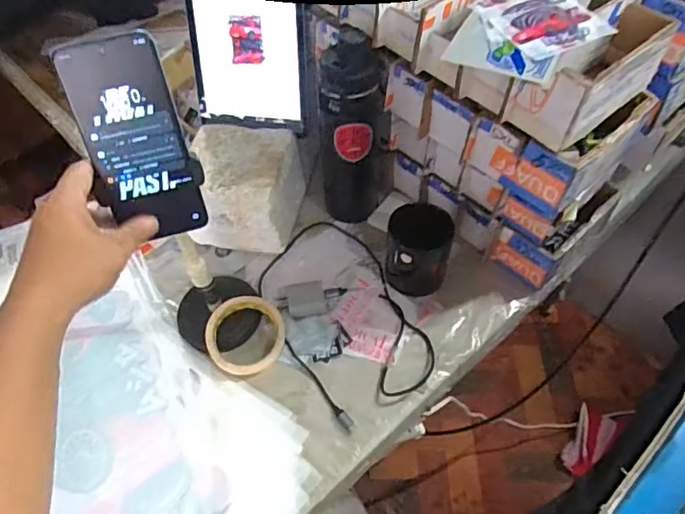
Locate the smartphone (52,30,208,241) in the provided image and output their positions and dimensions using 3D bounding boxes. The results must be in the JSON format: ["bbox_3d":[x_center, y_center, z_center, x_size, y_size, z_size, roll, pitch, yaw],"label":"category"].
[{"bbox_3d":[-0.169,-0.094,0.450,0.079,0.165,0.011,-22,30,-12],"label":"smartphone"}]

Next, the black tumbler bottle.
[{"bbox_3d":[0.010,-0.154,0.709,0.078,0.269,0.078,-2,54,2],"label":"black tumbler bottle"}]

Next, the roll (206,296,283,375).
[{"bbox_3d":[-0.119,0.098,0.679,0.096,0.016,0.096,4,68,-9],"label":"roll"}]

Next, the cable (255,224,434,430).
[{"bbox_3d":[-0.006,0.064,0.704,0.160,0.020,0.286,-24,56,-14],"label":"cable"}]

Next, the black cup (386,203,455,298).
[{"bbox_3d":[0.096,-0.007,0.692,0.076,0.097,0.074,-1,54,2],"label":"black cup"}]

